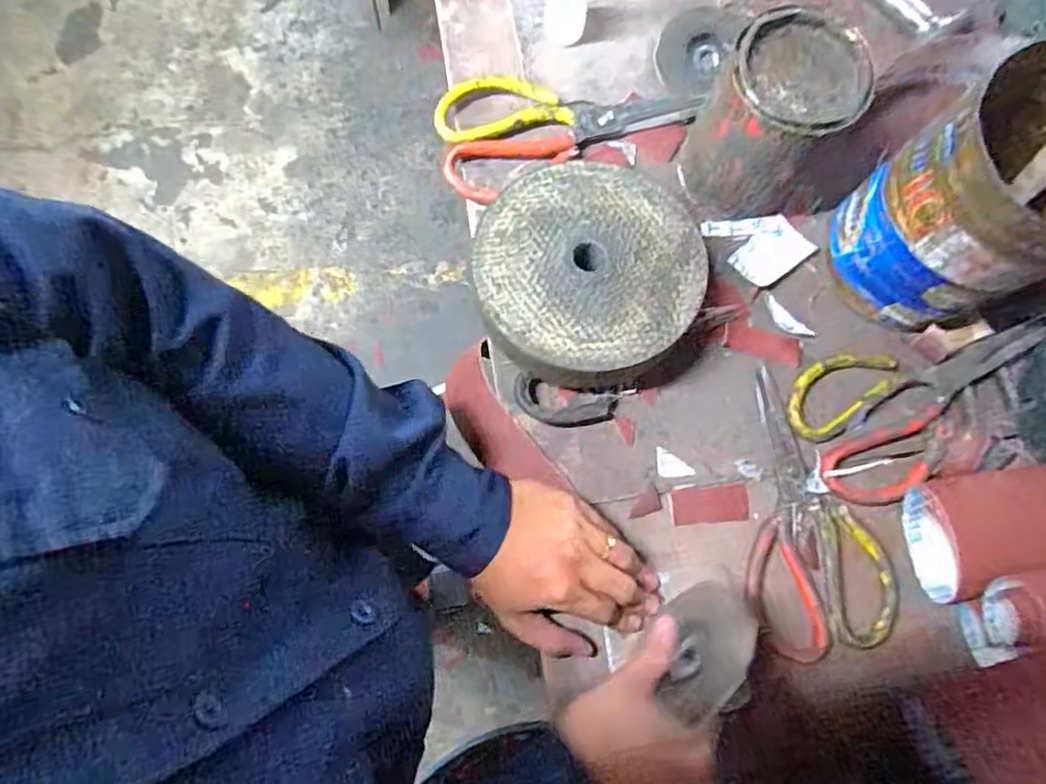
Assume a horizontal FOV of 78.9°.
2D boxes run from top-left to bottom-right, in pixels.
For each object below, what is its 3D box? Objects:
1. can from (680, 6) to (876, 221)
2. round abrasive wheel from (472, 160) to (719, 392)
[{"bbox_3d":[0.182,-0.196,0.460,0.086,0.106,0.091,0,77,-1],"label":"can"},{"bbox_3d":[0.055,-0.086,0.473,0.170,0.057,0.160,0,77,-1],"label":"round abrasive wheel"}]

